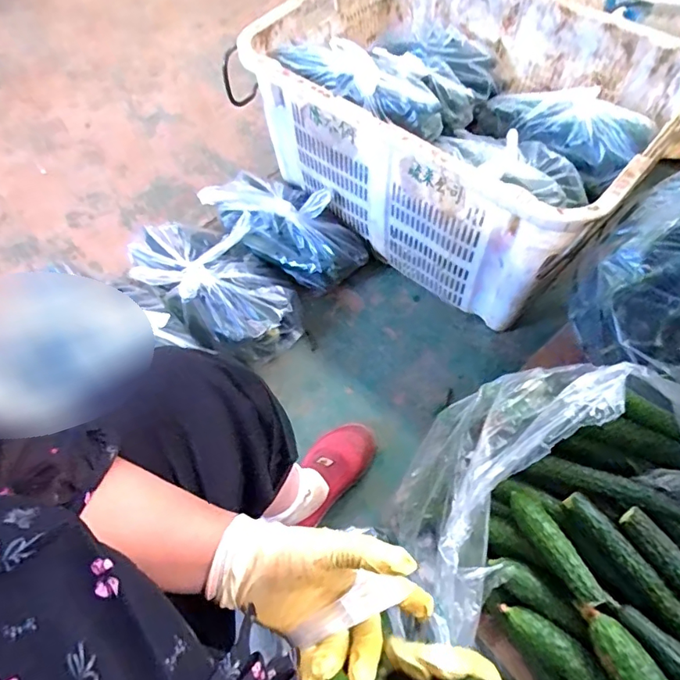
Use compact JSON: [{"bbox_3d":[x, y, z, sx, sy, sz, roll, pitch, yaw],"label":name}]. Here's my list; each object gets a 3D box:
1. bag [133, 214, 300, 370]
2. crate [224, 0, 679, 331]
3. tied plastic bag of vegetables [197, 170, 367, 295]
[{"bbox_3d":[-0.237,-0.112,0.946,0.350,0.120,0.218,39,70,20],"label":"bag"},{"bbox_3d":[0.205,-0.405,0.922,0.660,0.298,0.470,37,69,20],"label":"crate"},{"bbox_3d":[-0.106,-0.227,0.992,0.320,0.139,0.170,35,68,19],"label":"tied plastic bag of vegetables"}]

